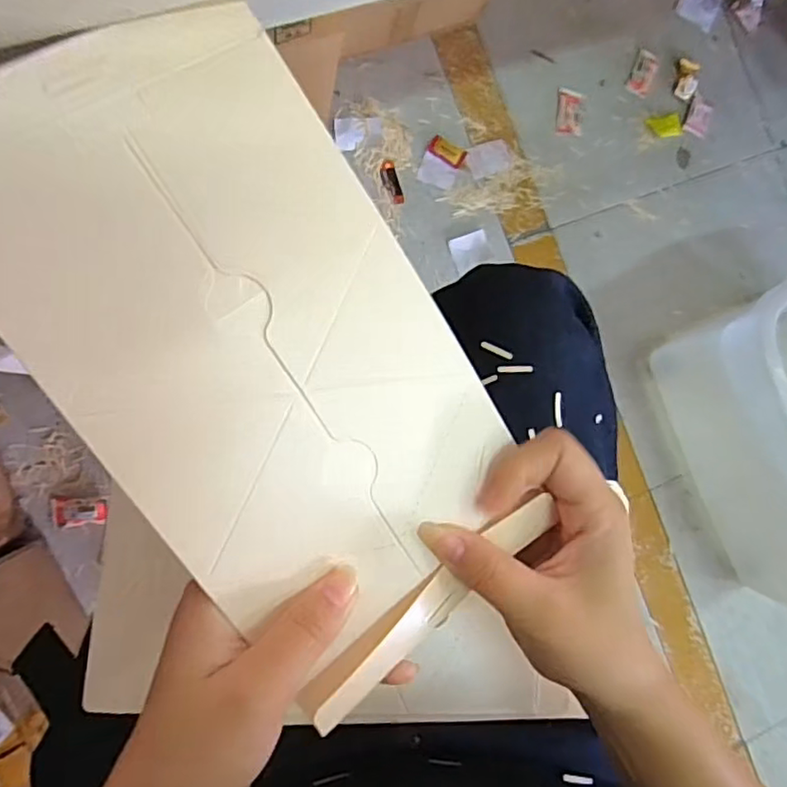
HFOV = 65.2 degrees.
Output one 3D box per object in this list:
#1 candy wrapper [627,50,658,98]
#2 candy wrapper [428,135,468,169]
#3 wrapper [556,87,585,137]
[{"bbox_3d":[0.422,-0.539,1.035,0.042,0.007,0.073,21,85,-8],"label":"candy wrapper"},{"bbox_3d":[0.084,-0.379,0.965,0.058,0.004,0.031,30,84,-7],"label":"candy wrapper"},{"bbox_3d":[0.291,-0.461,1.007,0.043,0.010,0.080,7,87,-9],"label":"wrapper"}]

